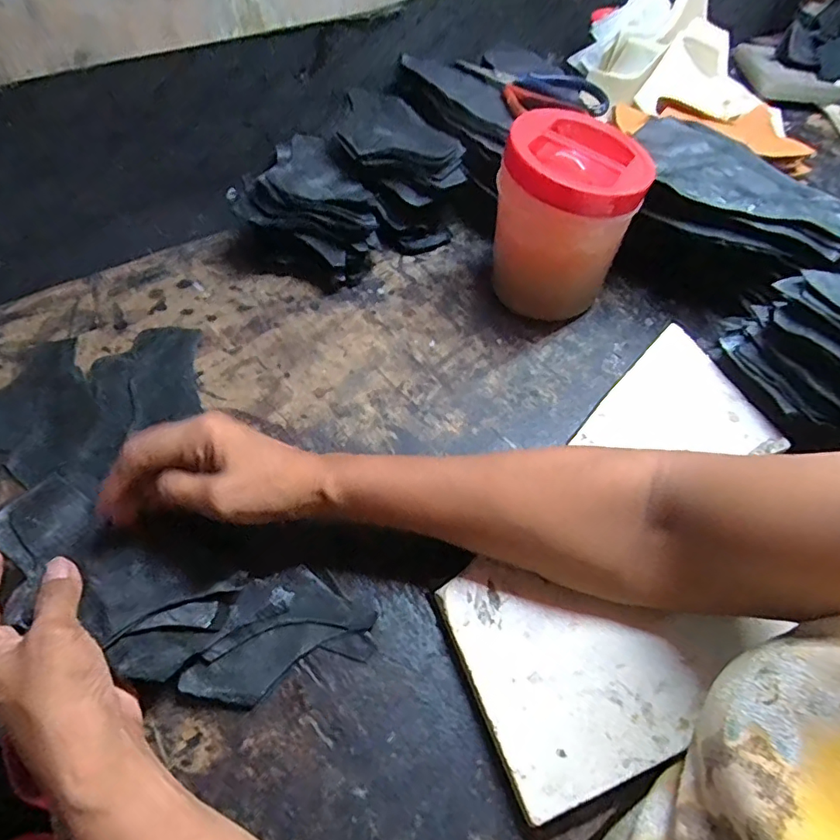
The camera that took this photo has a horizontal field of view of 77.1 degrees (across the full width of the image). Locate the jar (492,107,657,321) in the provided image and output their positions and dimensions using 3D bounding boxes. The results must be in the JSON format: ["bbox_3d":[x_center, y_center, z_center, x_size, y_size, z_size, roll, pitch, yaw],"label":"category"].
[{"bbox_3d":[0.128,-0.175,0.478,0.110,0.151,0.102,0,55,0],"label":"jar"}]

